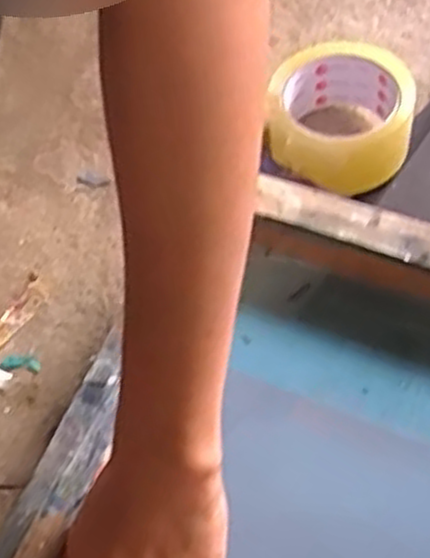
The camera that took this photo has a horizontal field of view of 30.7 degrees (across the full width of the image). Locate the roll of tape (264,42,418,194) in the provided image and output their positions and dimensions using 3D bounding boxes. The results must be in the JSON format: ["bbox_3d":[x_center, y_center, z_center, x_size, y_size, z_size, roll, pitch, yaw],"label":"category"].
[{"bbox_3d":[0.086,-0.111,0.545,0.092,0.054,0.107,7,65,-1],"label":"roll of tape"}]

